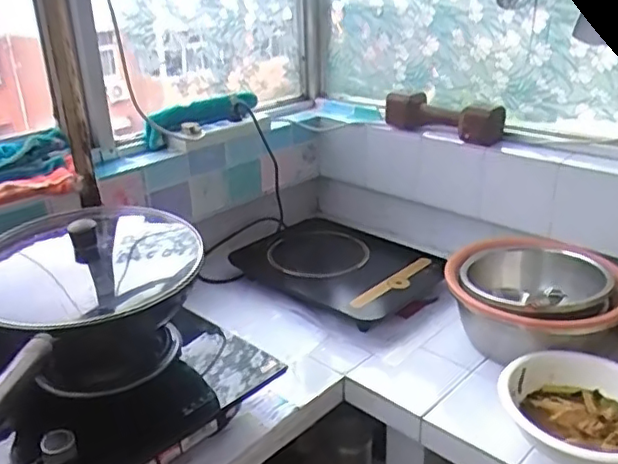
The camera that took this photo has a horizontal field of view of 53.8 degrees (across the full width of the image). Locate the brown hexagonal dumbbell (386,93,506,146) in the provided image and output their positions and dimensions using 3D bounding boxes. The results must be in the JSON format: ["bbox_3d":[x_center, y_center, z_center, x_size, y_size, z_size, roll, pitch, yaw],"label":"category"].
[{"bbox_3d":[0.275,-0.237,1.265,0.245,0.072,0.080,18,31,37],"label":"brown hexagonal dumbbell"}]

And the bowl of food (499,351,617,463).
[{"bbox_3d":[0.386,0.250,0.860,0.221,0.062,0.175,8,26,21],"label":"bowl of food"}]

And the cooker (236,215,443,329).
[{"bbox_3d":[0.053,0.062,1.259,0.365,0.068,0.236,18,31,37],"label":"cooker"}]

